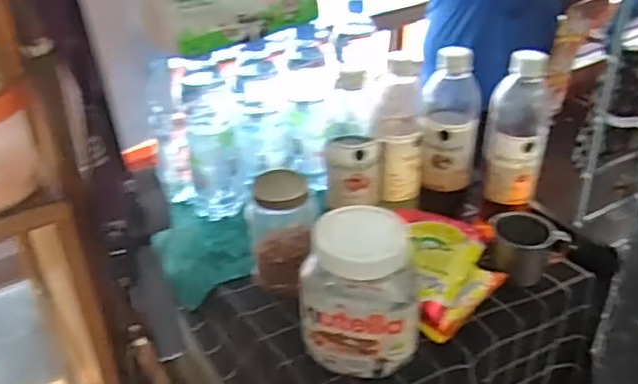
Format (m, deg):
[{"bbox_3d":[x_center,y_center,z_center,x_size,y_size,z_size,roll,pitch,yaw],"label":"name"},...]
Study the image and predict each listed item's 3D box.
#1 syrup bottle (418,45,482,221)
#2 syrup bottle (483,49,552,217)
[{"bbox_3d":[0.157,-0.066,0.773,0.069,0.210,0.062,2,33,6],"label":"syrup bottle"},{"bbox_3d":[0.235,-0.061,0.766,0.076,0.202,0.065,7,34,13],"label":"syrup bottle"}]

